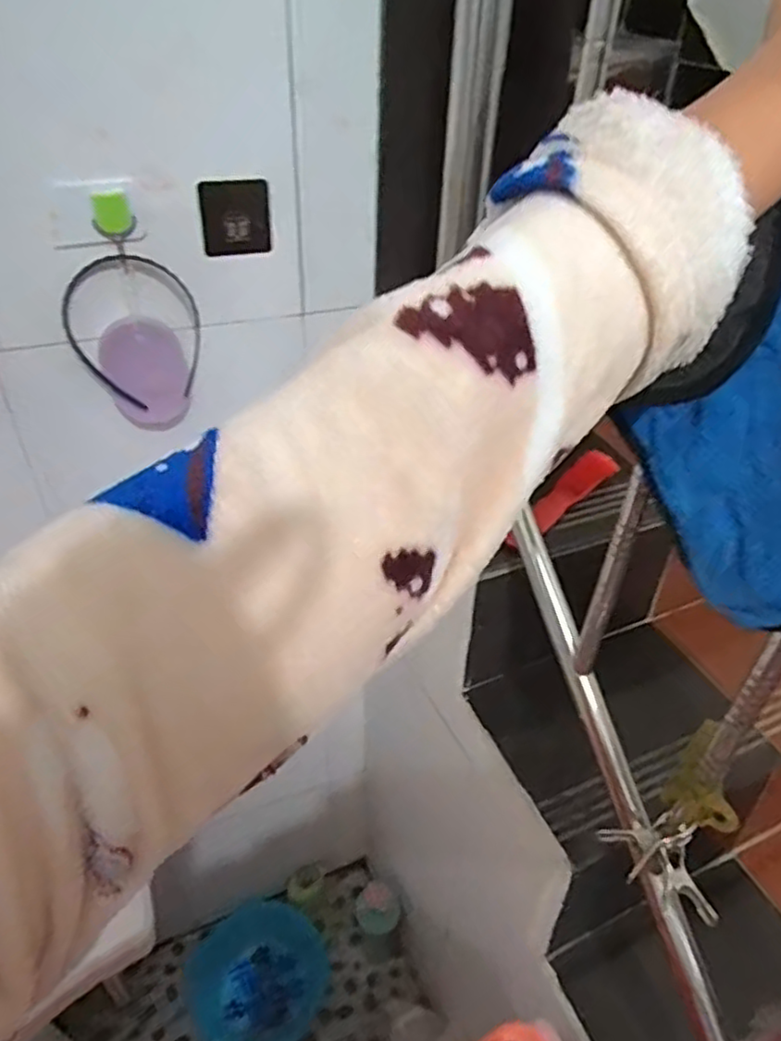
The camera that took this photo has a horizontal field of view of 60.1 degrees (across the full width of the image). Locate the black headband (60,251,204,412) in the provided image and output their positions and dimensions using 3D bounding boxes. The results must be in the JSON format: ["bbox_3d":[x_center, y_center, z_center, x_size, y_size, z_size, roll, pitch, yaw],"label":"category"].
[{"bbox_3d":[-0.246,-0.182,0.653,0.119,0.142,0.029,-16,41,-22],"label":"black headband"}]

